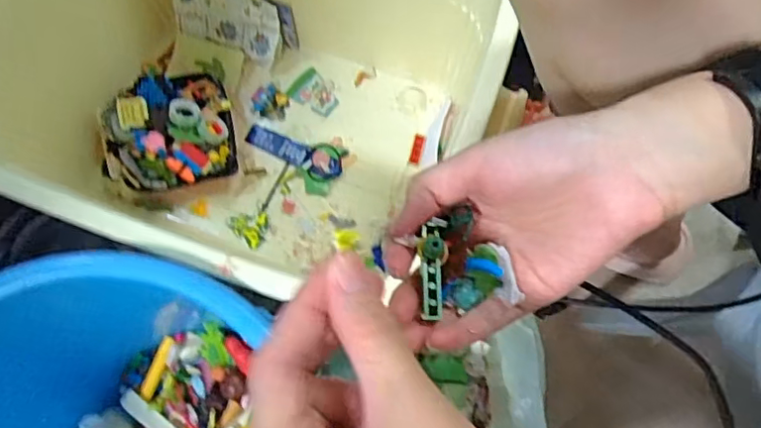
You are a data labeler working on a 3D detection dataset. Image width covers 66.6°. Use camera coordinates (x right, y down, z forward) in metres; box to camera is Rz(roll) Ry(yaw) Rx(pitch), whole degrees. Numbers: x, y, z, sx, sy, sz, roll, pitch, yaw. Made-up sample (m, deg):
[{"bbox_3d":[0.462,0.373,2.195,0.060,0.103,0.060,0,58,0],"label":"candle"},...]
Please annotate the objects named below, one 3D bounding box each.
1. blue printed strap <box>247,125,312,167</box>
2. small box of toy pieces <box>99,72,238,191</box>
[{"bbox_3d":[-0.134,-0.090,0.758,0.088,0.008,0.031,23,78,11],"label":"blue printed strap"},{"bbox_3d":[-0.265,-0.102,0.725,0.157,0.067,0.150,-15,76,-3],"label":"small box of toy pieces"}]

